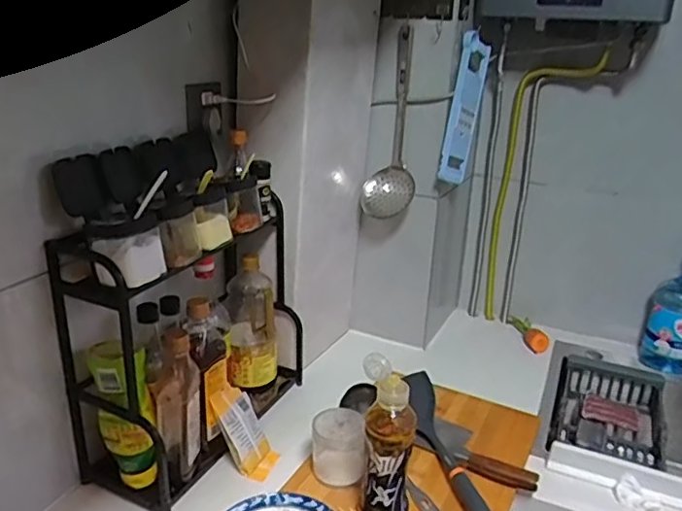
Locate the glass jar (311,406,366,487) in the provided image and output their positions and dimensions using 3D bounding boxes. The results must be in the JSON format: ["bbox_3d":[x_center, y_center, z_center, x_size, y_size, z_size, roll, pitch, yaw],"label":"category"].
[{"bbox_3d":[-0.003,0.291,0.911,0.080,0.093,0.077,2,21,-1],"label":"glass jar"}]

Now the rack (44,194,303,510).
[{"bbox_3d":[-0.232,0.116,0.960,0.187,0.391,0.387,10,22,20],"label":"rack"}]

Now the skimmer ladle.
[{"bbox_3d":[0.094,-0.245,1.134,0.096,0.341,0.055,3,21,1],"label":"skimmer ladle"}]

